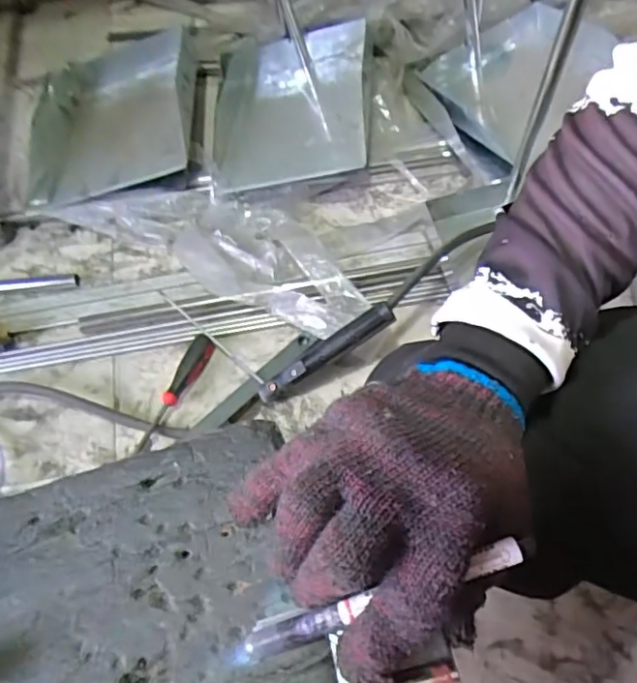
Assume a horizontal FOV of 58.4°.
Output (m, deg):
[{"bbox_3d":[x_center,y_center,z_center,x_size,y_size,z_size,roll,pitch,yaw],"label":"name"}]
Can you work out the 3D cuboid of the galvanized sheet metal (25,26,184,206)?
[{"bbox_3d":[-0.357,-0.424,1.023,0.278,0.046,0.439,-10,56,5],"label":"galvanized sheet metal"}]

